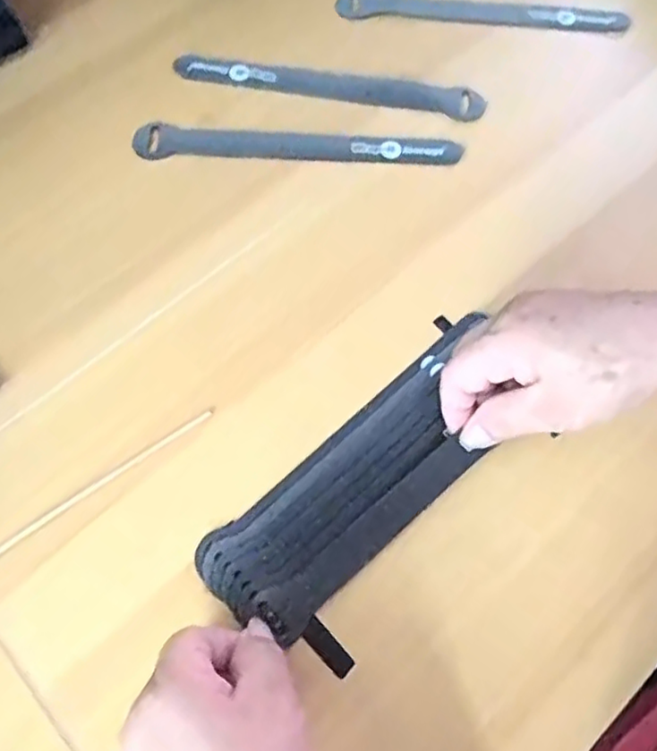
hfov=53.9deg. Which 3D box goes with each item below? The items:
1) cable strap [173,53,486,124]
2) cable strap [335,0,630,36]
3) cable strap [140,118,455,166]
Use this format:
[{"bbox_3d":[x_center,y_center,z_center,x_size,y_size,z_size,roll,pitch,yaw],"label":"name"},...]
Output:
[{"bbox_3d":[-0.001,-0.187,0.413,0.199,0.006,0.021,9,68,1],"label":"cable strap"},{"bbox_3d":[0.104,-0.250,0.442,0.195,0.011,0.019,8,68,0],"label":"cable strap"},{"bbox_3d":[-0.019,-0.141,0.395,0.197,0.007,0.023,5,68,-1],"label":"cable strap"}]

